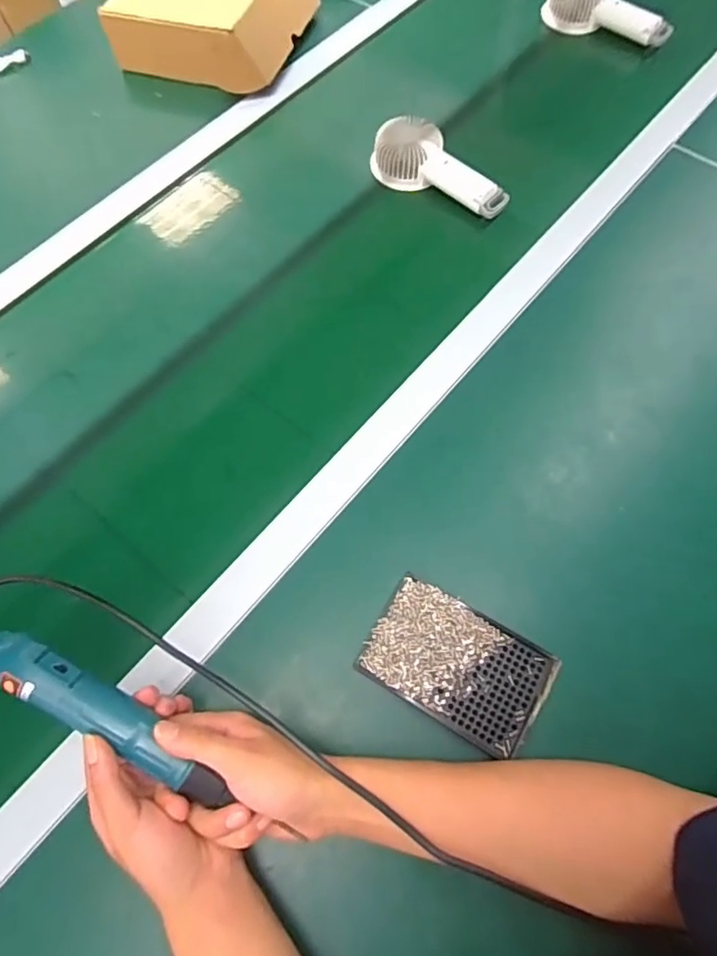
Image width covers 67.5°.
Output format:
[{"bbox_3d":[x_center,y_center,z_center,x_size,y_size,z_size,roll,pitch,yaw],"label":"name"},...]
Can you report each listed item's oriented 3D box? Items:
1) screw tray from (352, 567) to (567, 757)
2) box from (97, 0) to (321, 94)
[{"bbox_3d":[0.078,0.146,0.425,0.137,0.016,0.087,29,71,12],"label":"screw tray"},{"bbox_3d":[-0.203,-0.651,0.742,0.238,0.073,0.215,18,69,9],"label":"box"}]

